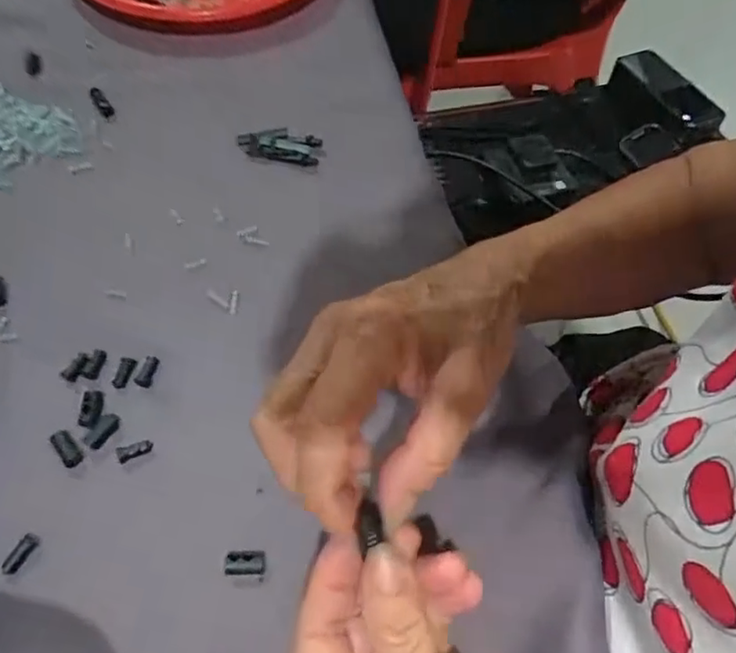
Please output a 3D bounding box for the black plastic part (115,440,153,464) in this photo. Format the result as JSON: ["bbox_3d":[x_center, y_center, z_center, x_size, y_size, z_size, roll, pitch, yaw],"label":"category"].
[{"bbox_3d":[-0.117,0.062,0.307,0.017,0.004,0.008,-17,62,-15],"label":"black plastic part"}]

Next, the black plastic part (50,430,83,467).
[{"bbox_3d":[-0.150,0.060,0.304,0.009,0.007,0.019,-33,81,-22],"label":"black plastic part"}]

